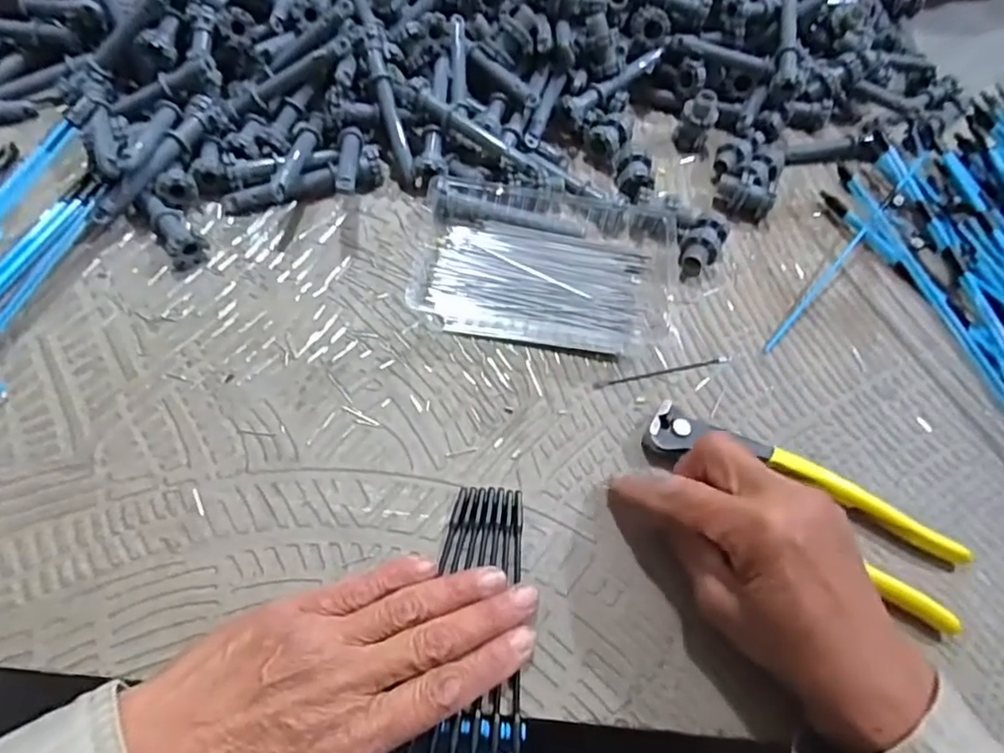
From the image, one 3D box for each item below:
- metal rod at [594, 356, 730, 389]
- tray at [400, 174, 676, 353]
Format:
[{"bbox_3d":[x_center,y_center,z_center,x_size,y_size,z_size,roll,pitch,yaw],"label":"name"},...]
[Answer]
[{"bbox_3d":[0.092,-0.003,0.356,0.083,0.004,0.004,-11,64,-13],"label":"metal rod"},{"bbox_3d":[0.027,-0.068,0.374,0.152,0.029,0.103,8,62,-3],"label":"tray"}]

